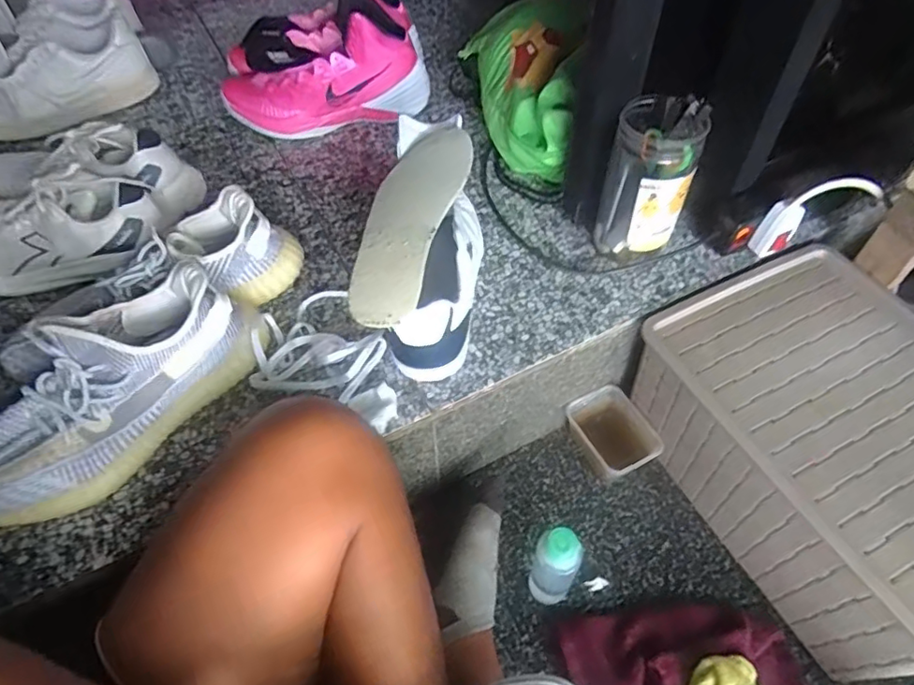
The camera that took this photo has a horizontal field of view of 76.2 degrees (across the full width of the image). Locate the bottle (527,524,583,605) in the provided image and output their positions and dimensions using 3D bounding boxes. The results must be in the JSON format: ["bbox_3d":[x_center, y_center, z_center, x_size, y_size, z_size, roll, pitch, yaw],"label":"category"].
[{"bbox_3d":[0.098,0.229,0.590,0.042,0.136,0.037,22,57,17],"label":"bottle"}]

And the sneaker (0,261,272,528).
[{"bbox_3d":[-0.316,0.045,0.525,0.107,0.120,0.289,36,62,25],"label":"sneaker"}]

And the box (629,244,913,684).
[{"bbox_3d":[0.412,0.113,0.634,0.280,0.156,0.390,-23,56,-15],"label":"box"}]

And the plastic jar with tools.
[{"bbox_3d":[0.210,-0.179,0.642,0.084,0.168,0.084,14,54,11],"label":"plastic jar with tools"}]

